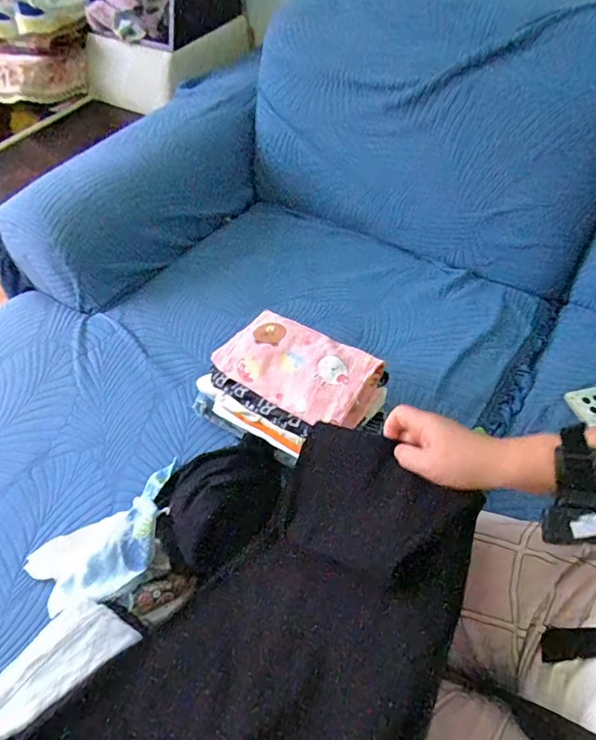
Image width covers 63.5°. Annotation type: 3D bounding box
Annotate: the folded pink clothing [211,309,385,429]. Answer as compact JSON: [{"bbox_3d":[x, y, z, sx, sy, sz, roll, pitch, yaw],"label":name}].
[{"bbox_3d":[-0.001,-0.007,0.702,0.237,0.041,0.129,29,61,24],"label":"folded pink clothing"}]

